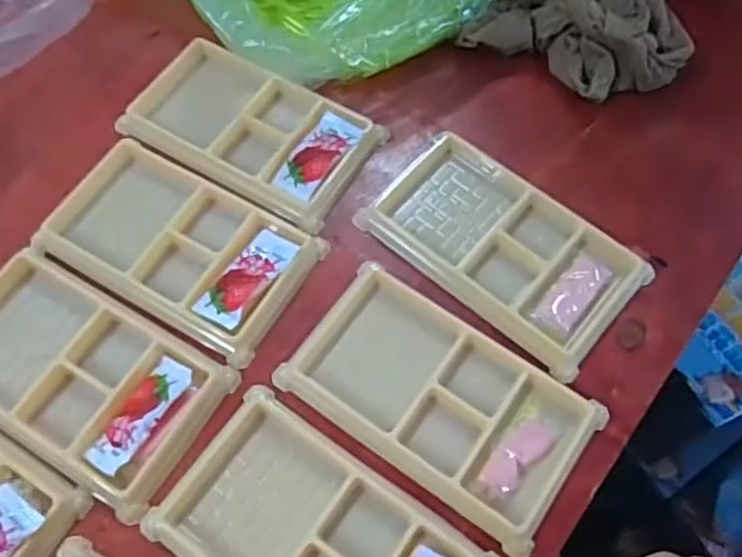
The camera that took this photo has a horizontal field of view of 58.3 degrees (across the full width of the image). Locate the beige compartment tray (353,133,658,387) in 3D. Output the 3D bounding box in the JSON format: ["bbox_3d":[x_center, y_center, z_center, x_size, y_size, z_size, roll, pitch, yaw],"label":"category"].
[{"bbox_3d":[0.068,-0.018,0.349,0.135,0.011,0.075,39,70,17],"label":"beige compartment tray"}]

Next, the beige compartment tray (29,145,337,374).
[{"bbox_3d":[-0.100,-0.020,0.348,0.132,0.012,0.080,28,67,12],"label":"beige compartment tray"}]

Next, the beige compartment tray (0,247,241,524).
[{"bbox_3d":[-0.140,0.042,0.317,0.134,0.011,0.077,29,67,13],"label":"beige compartment tray"}]

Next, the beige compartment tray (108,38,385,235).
[{"bbox_3d":[-0.067,-0.087,0.382,0.133,0.013,0.080,30,67,13],"label":"beige compartment tray"}]

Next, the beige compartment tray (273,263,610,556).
[{"bbox_3d":[0.032,0.055,0.313,0.138,0.010,0.075,34,68,15],"label":"beige compartment tray"}]

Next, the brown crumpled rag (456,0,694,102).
[{"bbox_3d":[0.130,-0.153,0.394,0.113,0.048,0.090,31,68,13],"label":"brown crumpled rag"}]

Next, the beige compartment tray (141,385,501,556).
[{"bbox_3d":[-0.021,0.115,0.287,0.134,0.022,0.076,33,68,14],"label":"beige compartment tray"}]

